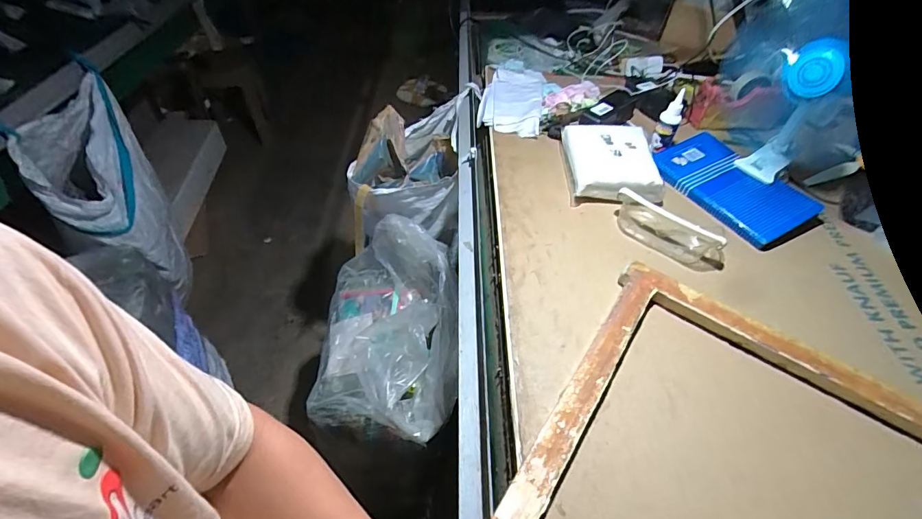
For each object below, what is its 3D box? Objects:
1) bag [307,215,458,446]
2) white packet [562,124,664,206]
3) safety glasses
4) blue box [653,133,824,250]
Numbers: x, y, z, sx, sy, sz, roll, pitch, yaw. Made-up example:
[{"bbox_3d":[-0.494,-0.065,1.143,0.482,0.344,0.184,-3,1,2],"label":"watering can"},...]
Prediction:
[{"bbox_3d":[-0.155,0.141,0.884,0.282,0.180,0.436,2,48,-3],"label":"bag"},{"bbox_3d":[0.297,-0.206,0.879,0.167,0.060,0.221,1,48,-2],"label":"white packet"},{"bbox_3d":[0.369,-0.061,0.755,0.199,0.051,0.092,31,54,22],"label":"safety glasses"},{"bbox_3d":[0.531,-0.144,0.853,0.186,0.032,0.287,-24,54,-22],"label":"blue box"}]

